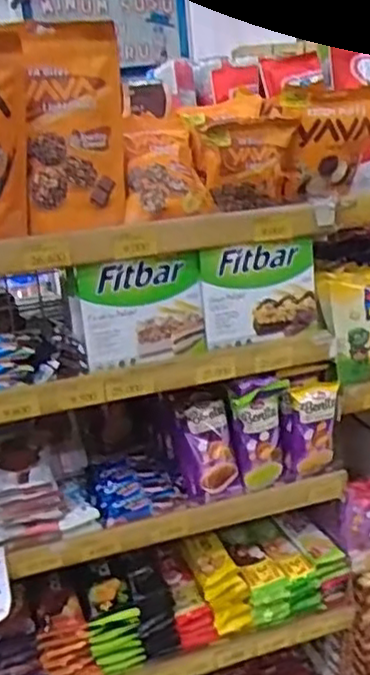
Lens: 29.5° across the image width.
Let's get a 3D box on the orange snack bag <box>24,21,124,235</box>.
[{"bbox_3d":[-0.128,-0.239,0.810,0.117,0.219,0.037,-10,16,-14],"label":"orange snack bag"}]

